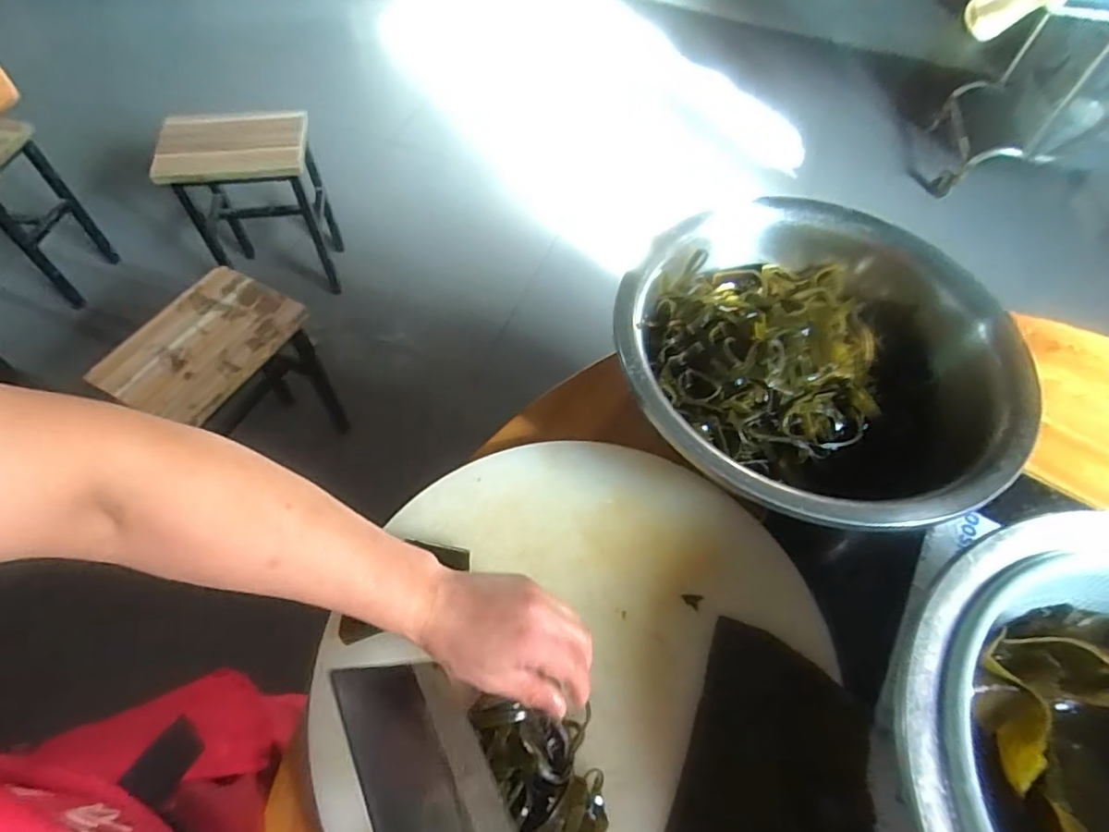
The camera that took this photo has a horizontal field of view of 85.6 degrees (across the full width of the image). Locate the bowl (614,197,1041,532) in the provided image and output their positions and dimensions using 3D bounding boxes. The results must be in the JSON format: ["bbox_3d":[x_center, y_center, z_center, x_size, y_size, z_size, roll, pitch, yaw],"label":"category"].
[{"bbox_3d":[0.260,-0.069,0.633,0.382,0.142,0.408,1,59,-1],"label":"bowl"}]

